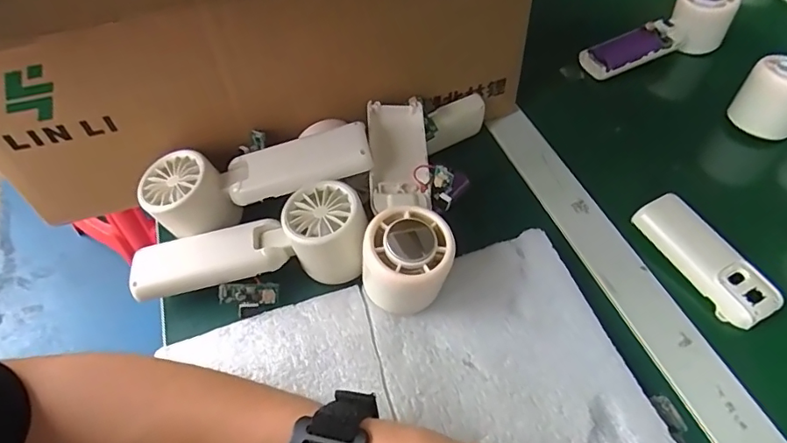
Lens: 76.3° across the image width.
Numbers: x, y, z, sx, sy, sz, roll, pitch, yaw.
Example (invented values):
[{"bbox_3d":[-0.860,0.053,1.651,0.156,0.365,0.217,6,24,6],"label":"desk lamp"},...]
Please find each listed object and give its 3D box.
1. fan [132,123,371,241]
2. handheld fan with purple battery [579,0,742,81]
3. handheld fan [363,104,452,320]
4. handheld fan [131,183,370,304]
[{"bbox_3d":[-0.097,-0.030,0.364,0.159,0.048,0.048,-7,52,-4],"label":"fan"},{"bbox_3d":[0.276,-0.199,0.519,0.164,0.053,0.055,-21,54,-14],"label":"handheld fan with purple battery"},{"bbox_3d":[0.005,-0.012,0.355,0.056,0.056,0.149,-4,52,-1],"label":"handheld fan"},{"bbox_3d":[-0.101,0.015,0.346,0.158,0.044,0.050,-8,52,-5],"label":"handheld fan"}]

